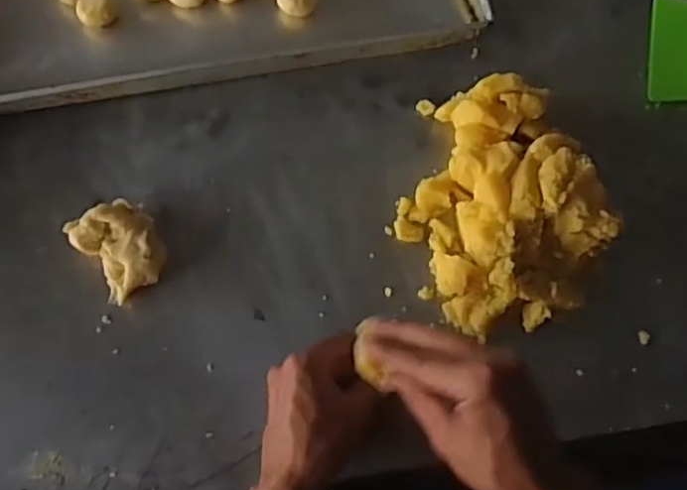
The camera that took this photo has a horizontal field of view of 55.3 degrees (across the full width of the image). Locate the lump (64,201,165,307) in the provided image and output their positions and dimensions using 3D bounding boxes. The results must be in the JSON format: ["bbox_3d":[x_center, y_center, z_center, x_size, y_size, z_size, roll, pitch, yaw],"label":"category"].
[{"bbox_3d":[-0.183,0.002,0.542,0.062,0.031,0.073,-30,72,-11],"label":"lump"}]

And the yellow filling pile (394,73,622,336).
[{"bbox_3d":[0.124,-0.038,0.544,0.153,0.059,0.217,-21,70,-7],"label":"yellow filling pile"}]

